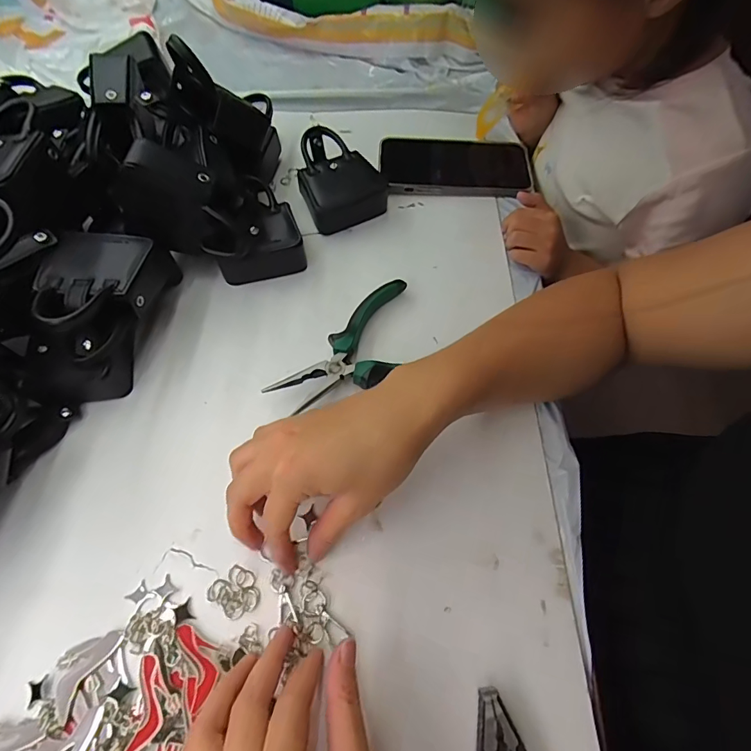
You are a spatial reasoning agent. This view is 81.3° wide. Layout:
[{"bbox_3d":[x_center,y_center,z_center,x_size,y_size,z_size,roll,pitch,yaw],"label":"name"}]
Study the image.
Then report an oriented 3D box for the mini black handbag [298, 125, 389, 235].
[{"bbox_3d":[-0.039,-0.198,0.438,0.082,0.041,0.094,-27,66,-15],"label":"mini black handbag"}]

